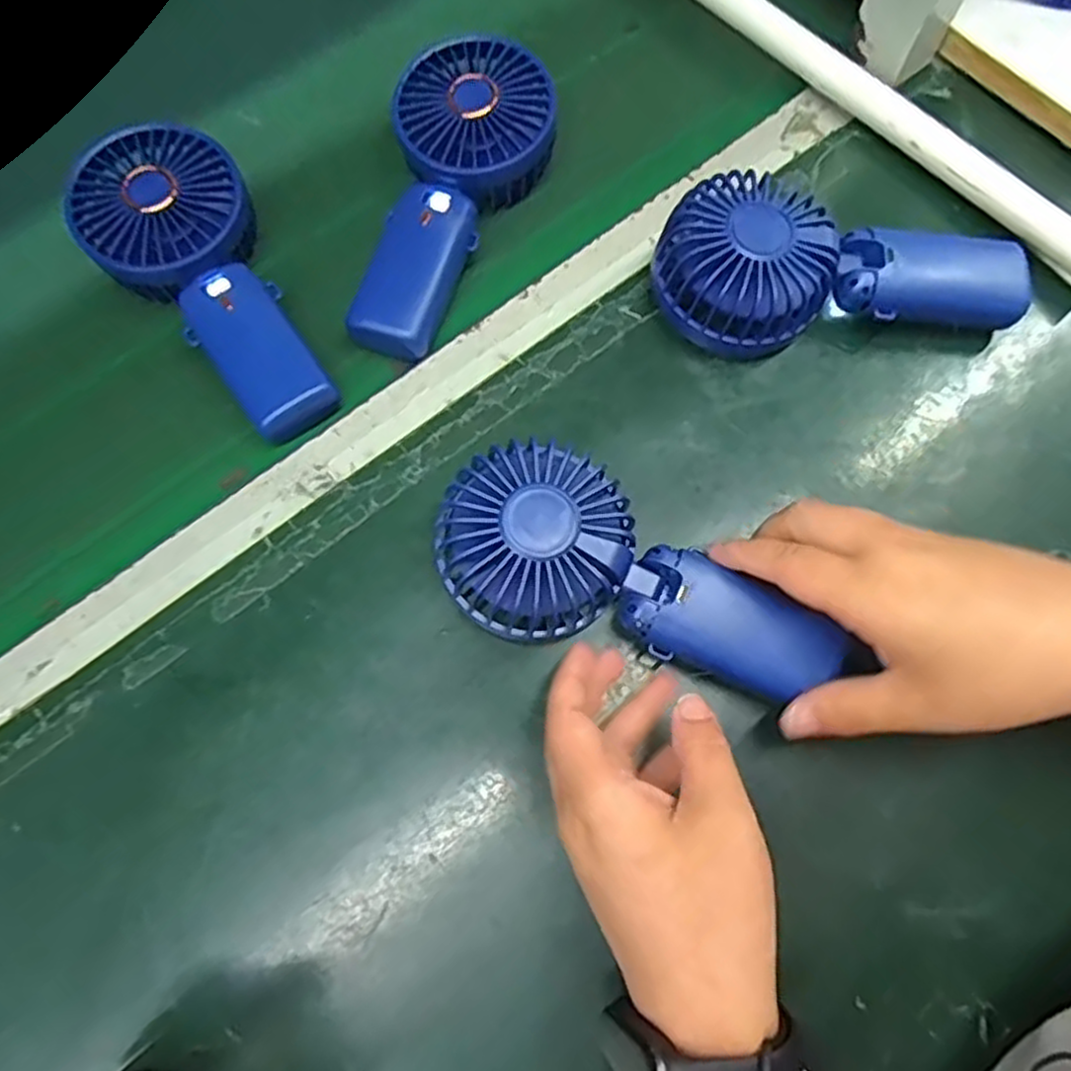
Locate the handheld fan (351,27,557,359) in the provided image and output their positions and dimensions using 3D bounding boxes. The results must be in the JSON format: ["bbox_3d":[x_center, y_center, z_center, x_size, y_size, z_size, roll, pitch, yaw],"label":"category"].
[{"bbox_3d":[-0.042,-0.184,0.401,0.083,0.041,0.180,11,71,6],"label":"handheld fan"}]

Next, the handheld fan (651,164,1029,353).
[{"bbox_3d":[0.154,-0.138,0.377,0.184,0.047,0.082,-3,73,-1],"label":"handheld fan"}]

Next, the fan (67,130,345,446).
[{"bbox_3d":[-0.166,-0.133,0.386,0.082,0.044,0.180,-37,73,-10],"label":"fan"}]

